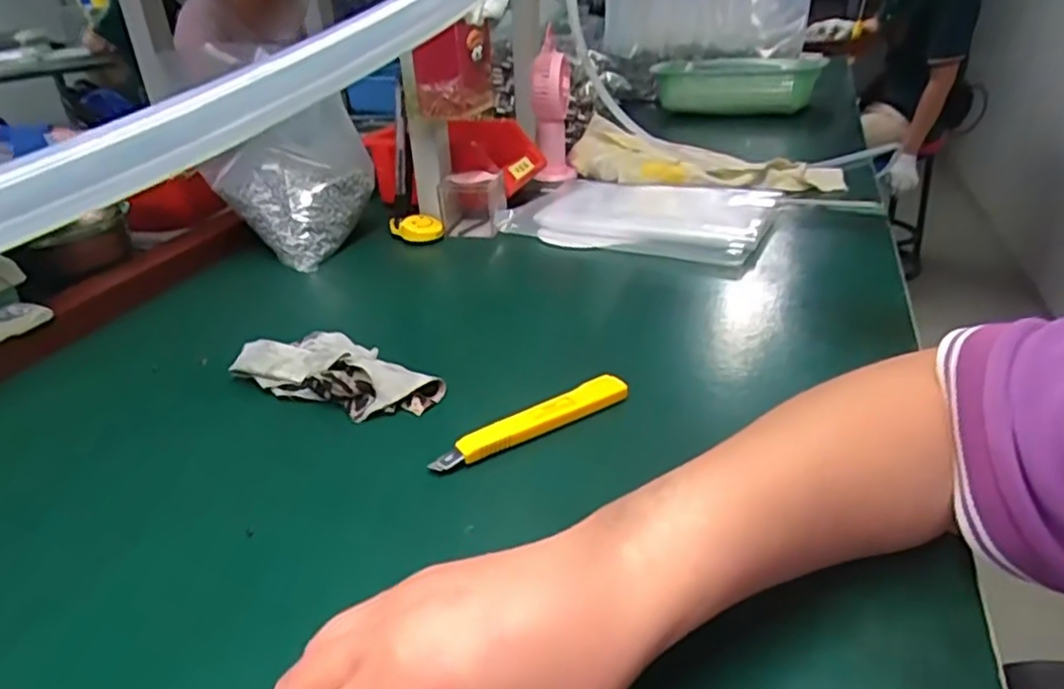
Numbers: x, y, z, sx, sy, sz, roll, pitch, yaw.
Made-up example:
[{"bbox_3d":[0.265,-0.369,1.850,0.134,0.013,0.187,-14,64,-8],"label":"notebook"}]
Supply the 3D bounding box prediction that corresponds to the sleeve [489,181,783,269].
[{"bbox_3d":[0.108,-0.138,0.718,0.273,0.029,0.178,14,34,28],"label":"sleeve"}]

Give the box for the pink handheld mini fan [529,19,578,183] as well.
[{"bbox_3d":[0.026,-0.301,0.870,0.051,0.165,0.098,-2,30,2],"label":"pink handheld mini fan"}]

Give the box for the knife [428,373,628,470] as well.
[{"bbox_3d":[0.002,0.047,0.402,0.125,0.017,0.017,-20,34,-27],"label":"knife"}]

